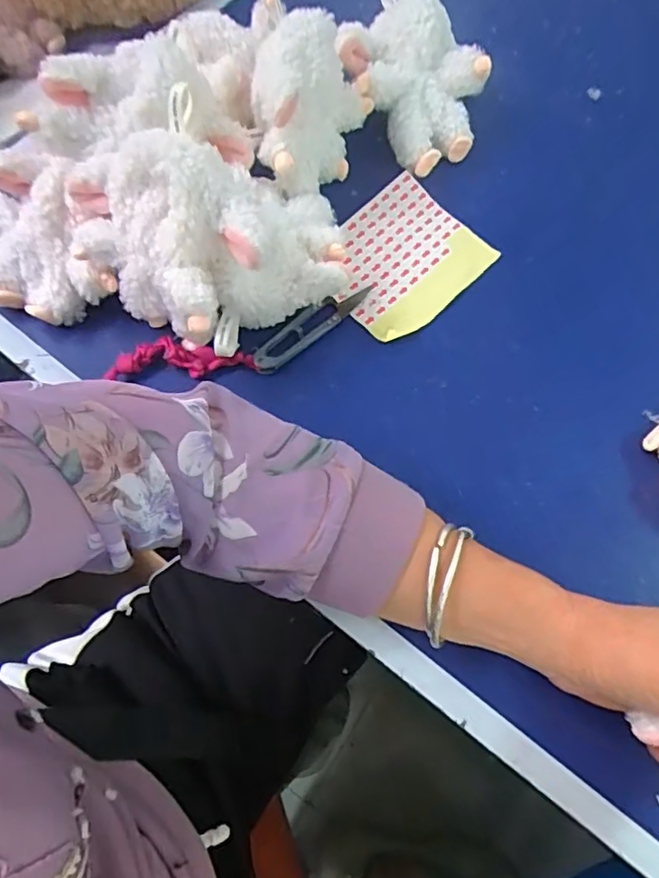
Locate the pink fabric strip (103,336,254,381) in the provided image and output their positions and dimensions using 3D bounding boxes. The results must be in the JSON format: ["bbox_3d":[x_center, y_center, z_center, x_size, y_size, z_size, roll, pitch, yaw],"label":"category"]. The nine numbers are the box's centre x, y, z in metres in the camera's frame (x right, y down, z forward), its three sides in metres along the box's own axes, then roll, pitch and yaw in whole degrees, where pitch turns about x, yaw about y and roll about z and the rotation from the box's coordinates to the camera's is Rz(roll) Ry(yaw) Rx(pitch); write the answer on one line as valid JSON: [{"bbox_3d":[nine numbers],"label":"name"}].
[{"bbox_3d":[-0.101,-0.057,0.405,0.095,0.011,0.027,-4,72,-4],"label":"pink fabric strip"}]

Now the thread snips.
[{"bbox_3d":[-0.011,-0.082,0.424,0.105,0.010,0.021,-38,77,-13],"label":"thread snips"}]

